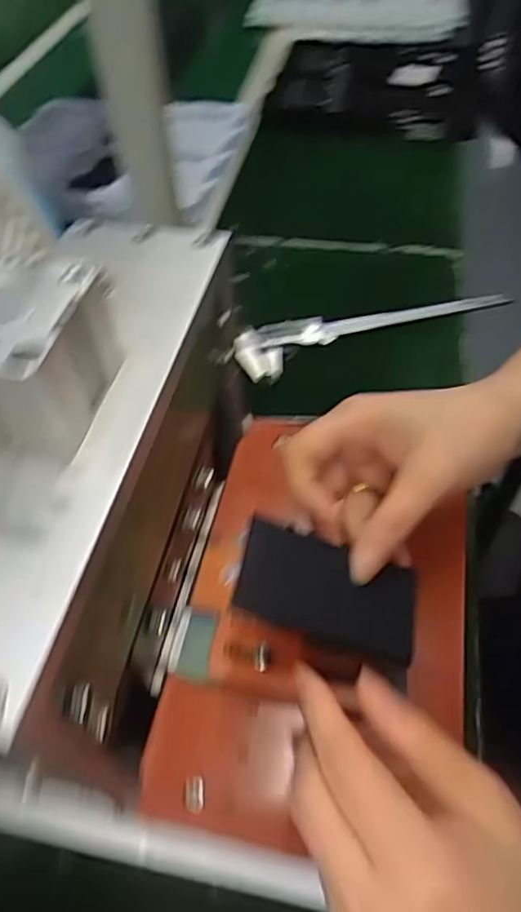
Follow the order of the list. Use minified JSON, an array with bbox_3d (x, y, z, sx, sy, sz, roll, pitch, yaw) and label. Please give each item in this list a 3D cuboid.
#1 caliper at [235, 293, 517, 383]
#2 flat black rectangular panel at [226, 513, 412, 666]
[{"bbox_3d":[0.115,-0.139,0.613,0.288,0.018,0.063,-19,54,-12],"label":"caliper"},{"bbox_3d":[0.031,0.062,0.274,0.083,0.006,0.042,18,80,-2],"label":"flat black rectangular panel"}]

